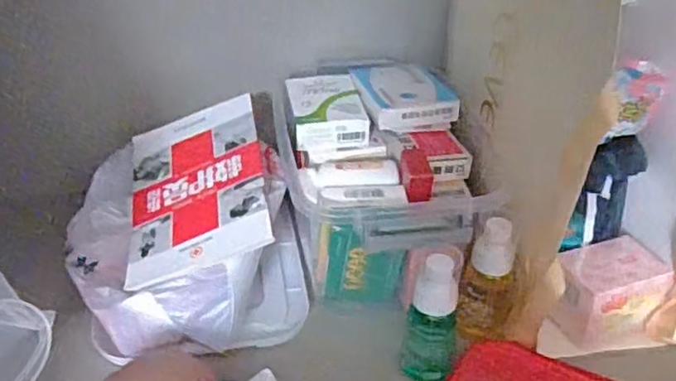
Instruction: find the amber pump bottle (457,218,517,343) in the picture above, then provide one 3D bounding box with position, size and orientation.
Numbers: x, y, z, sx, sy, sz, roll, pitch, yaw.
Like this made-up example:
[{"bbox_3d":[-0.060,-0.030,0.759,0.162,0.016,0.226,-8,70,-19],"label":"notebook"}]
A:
[{"bbox_3d":[0.137,0.084,0.575,0.049,0.115,0.038,11,37,14],"label":"amber pump bottle"}]

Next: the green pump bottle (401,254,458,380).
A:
[{"bbox_3d":[0.080,0.111,0.540,0.040,0.120,0.033,10,37,12],"label":"green pump bottle"}]

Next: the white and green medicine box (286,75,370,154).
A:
[{"bbox_3d":[-0.013,-0.088,0.680,0.073,0.027,0.104,-6,37,-9],"label":"white and green medicine box"}]

